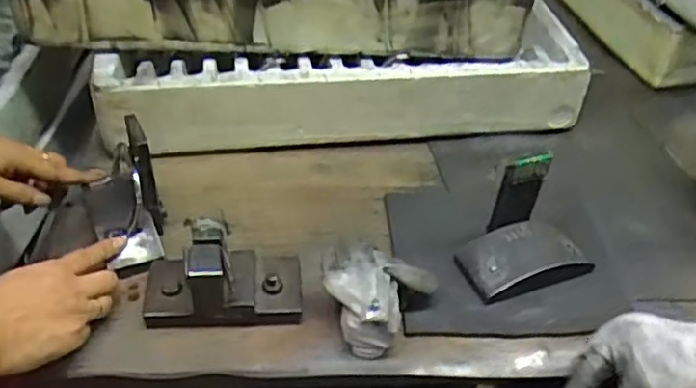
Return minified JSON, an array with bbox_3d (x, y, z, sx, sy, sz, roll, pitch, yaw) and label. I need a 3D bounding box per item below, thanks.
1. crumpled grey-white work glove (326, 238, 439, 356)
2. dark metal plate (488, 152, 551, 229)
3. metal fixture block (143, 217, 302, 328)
[{"bbox_3d":[0.017,0.085,0.565,0.078,0.057,0.079,27,46,25],"label":"crumpled grey-white work glove"},{"bbox_3d":[0.156,-0.003,0.612,0.047,0.078,0.008,-11,43,-17],"label":"dark metal plate"},{"bbox_3d":[-0.104,0.064,0.563,0.128,0.072,0.066,-2,41,-6],"label":"metal fixture block"}]

